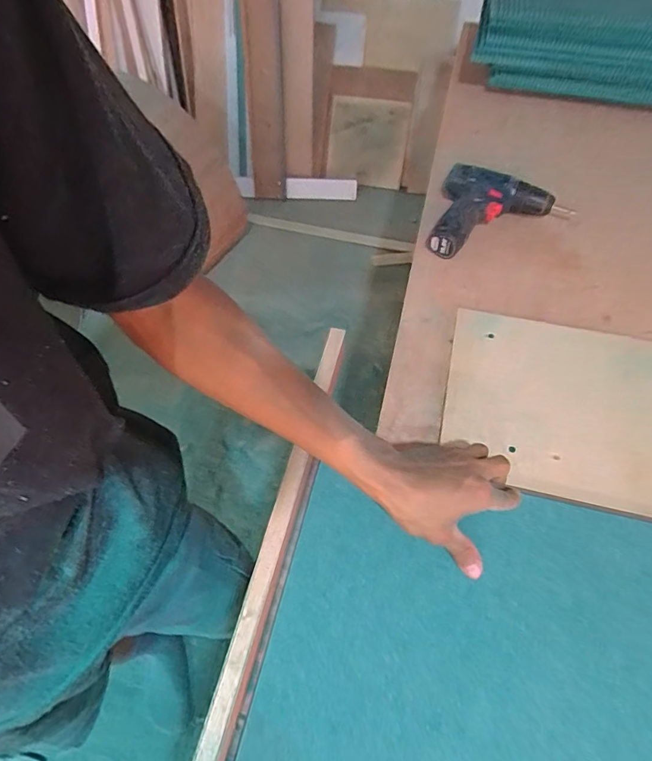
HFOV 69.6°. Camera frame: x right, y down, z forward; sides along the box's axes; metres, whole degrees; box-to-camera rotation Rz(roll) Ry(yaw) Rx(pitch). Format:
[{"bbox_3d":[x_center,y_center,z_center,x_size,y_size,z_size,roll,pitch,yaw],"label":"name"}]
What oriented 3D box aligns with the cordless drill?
[{"bbox_3d":[0.265,-0.245,0.717,0.198,0.054,0.174,16,59,13],"label":"cordless drill"}]

